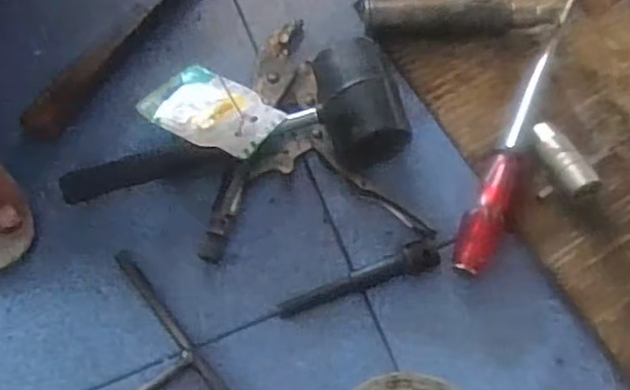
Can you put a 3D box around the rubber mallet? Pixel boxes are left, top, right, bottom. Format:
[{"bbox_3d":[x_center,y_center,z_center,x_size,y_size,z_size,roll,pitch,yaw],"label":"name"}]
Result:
[{"bbox_3d":[-0.066,-0.058,0.570,0.271,0.050,0.100,-7,71,0],"label":"rubber mallet"}]

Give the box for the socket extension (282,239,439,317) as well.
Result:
[{"bbox_3d":[0.034,0.064,0.539,0.125,0.020,0.021,-21,72,-5],"label":"socket extension"}]

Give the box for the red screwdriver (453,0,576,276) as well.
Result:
[{"bbox_3d":[0.172,-0.059,0.576,0.029,0.025,0.272,26,74,10],"label":"red screwdriver"}]

